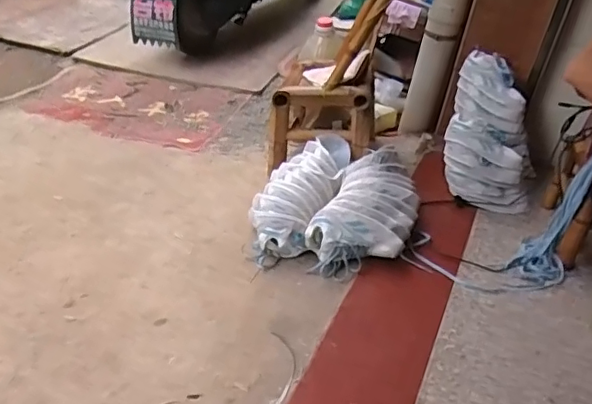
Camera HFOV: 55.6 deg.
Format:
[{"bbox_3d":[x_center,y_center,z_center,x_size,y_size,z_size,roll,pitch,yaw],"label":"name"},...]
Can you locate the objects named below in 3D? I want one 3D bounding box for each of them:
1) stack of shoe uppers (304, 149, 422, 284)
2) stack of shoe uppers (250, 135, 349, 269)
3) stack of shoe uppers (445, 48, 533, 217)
[{"bbox_3d":[0.204,0.020,1.485,0.226,0.147,0.433,20,38,16],"label":"stack of shoe uppers"},{"bbox_3d":[0.012,-0.029,1.555,0.197,0.154,0.461,16,37,11],"label":"stack of shoe uppers"},{"bbox_3d":[0.583,-0.196,1.644,0.275,0.327,0.305,15,37,10],"label":"stack of shoe uppers"}]

